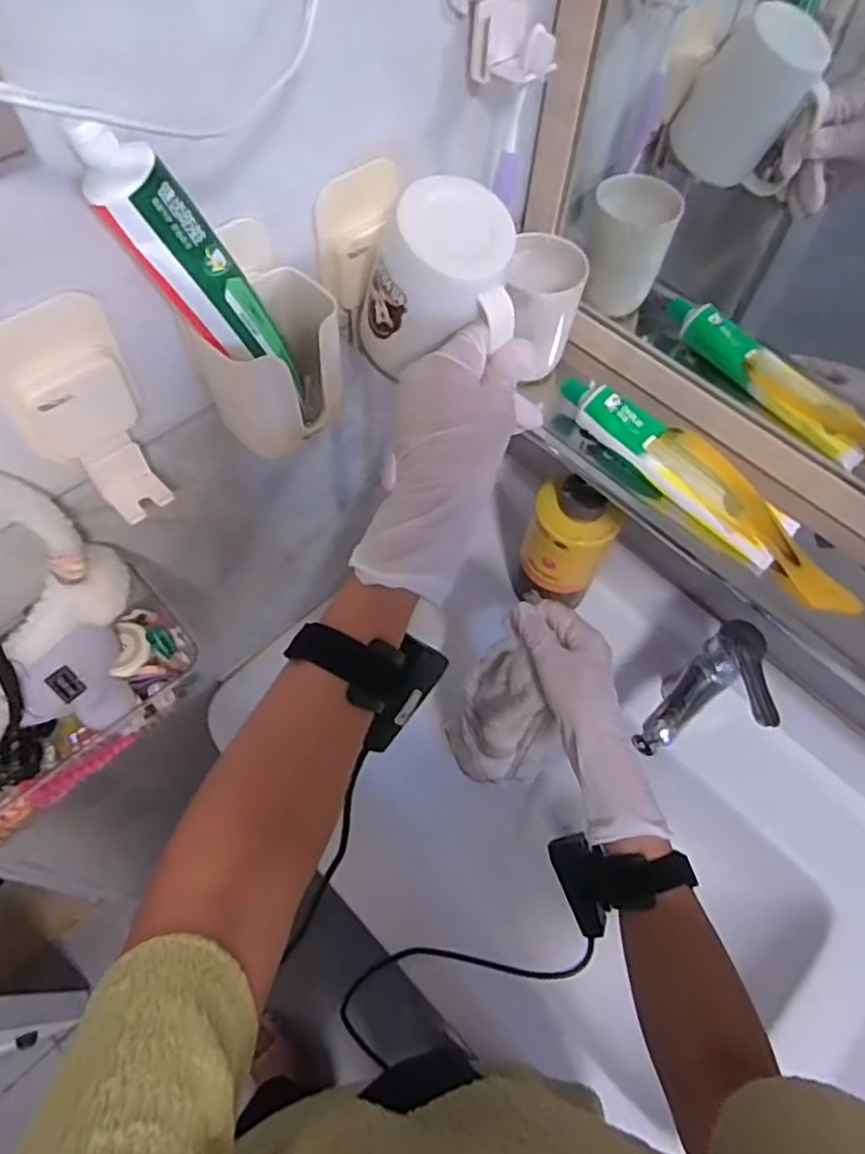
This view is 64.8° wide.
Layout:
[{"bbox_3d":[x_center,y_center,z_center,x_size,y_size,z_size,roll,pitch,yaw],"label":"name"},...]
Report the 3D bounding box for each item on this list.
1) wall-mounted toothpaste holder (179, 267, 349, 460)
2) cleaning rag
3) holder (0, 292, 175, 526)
[{"bbox_3d":[-0.098,-0.133,0.422,0.083,0.085,0.080,-23,63,-15],"label":"wall-mounted toothpaste holder"},{"bbox_3d":[0.056,0.123,0.619,0.053,0.169,0.094,-31,66,-19],"label":"cleaning rag"},{"bbox_3d":[-0.190,-0.084,0.377,0.068,0.118,0.053,-30,66,-19],"label":"holder"}]

